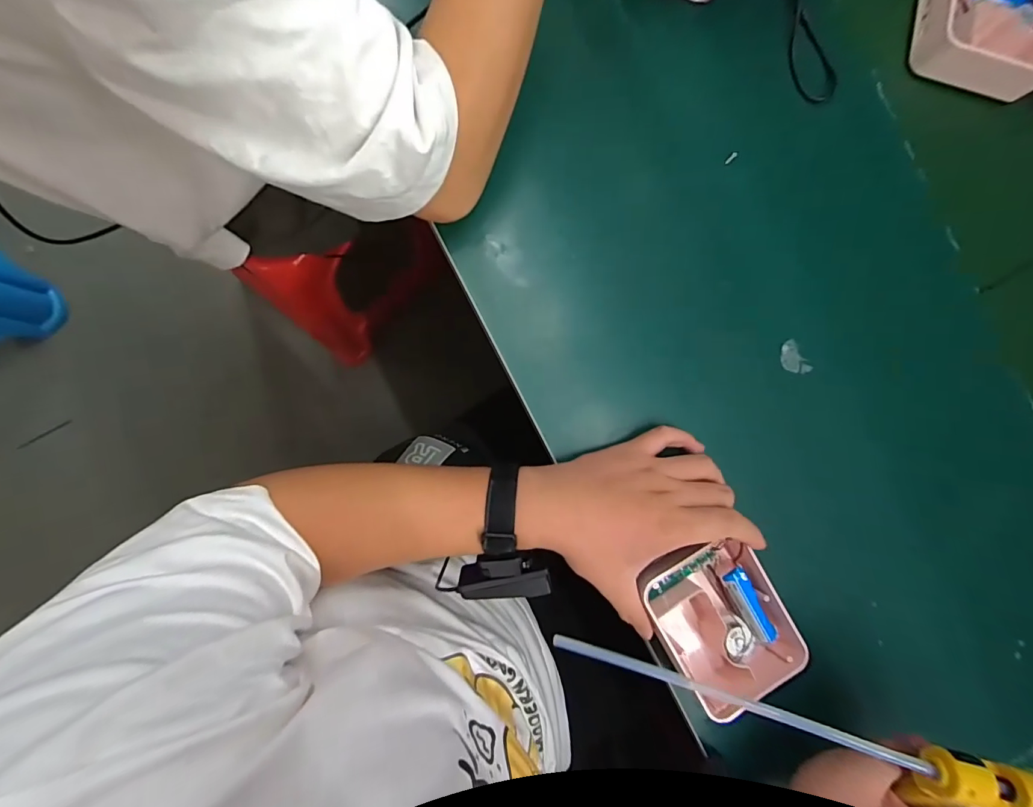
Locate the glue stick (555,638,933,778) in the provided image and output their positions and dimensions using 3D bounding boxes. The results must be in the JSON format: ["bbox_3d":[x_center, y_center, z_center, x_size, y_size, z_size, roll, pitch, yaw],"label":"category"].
[{"bbox_3d":[0.153,0.221,0.353,0.256,0.012,0.010,8,87,22],"label":"glue stick"}]

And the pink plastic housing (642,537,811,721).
[{"bbox_3d":[0.168,0.181,0.389,0.095,0.049,0.129,-29,93,-7],"label":"pink plastic housing"}]

